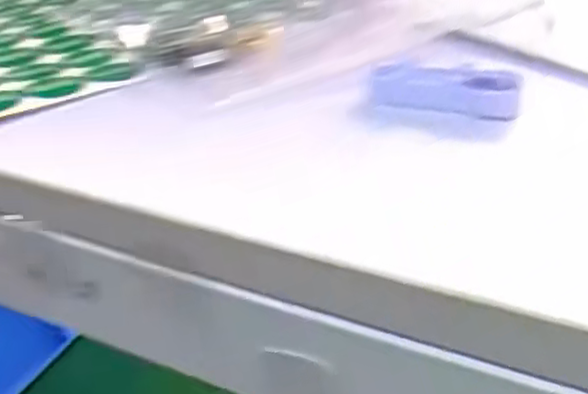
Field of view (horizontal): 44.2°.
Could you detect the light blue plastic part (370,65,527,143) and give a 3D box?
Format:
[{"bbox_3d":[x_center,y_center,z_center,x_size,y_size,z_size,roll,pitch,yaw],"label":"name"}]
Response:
[{"bbox_3d":[0.046,-0.029,0.224,0.045,0.016,0.017,4,33,18],"label":"light blue plastic part"}]

